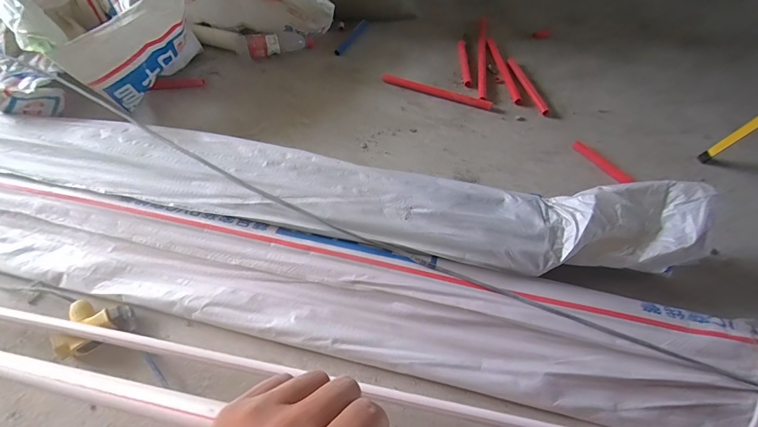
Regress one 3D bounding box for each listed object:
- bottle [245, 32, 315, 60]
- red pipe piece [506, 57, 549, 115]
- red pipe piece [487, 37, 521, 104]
[{"bbox_3d":[-0.288,-0.501,1.064,0.194,0.058,0.054,-18,60,-12],"label":"bottle"},{"bbox_3d":[0.393,-0.345,0.962,0.022,0.017,0.219,-10,58,-7],"label":"red pipe piece"},{"bbox_3d":[0.345,-0.406,1.013,0.026,0.028,0.277,-6,58,-4],"label":"red pipe piece"}]

